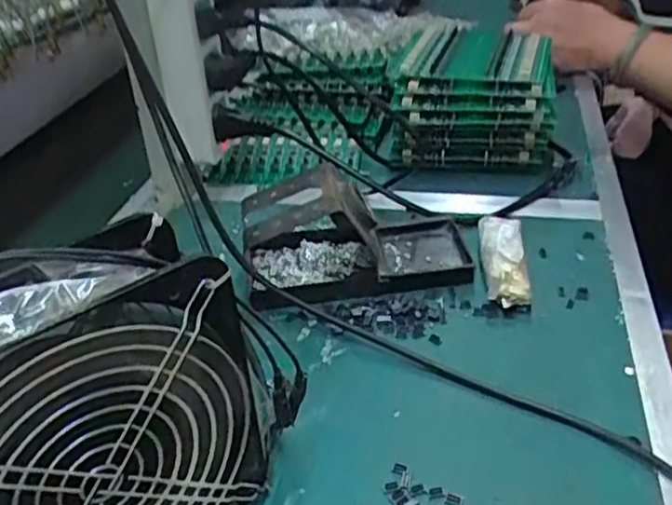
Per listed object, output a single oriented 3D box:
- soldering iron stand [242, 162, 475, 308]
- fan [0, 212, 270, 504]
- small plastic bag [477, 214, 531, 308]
[{"bbox_3d":[0.014,-0.018,0.490,0.154,0.072,0.074,-7,34,-6],"label":"soldering iron stand"},{"bbox_3d":[-0.105,0.075,0.295,0.161,0.152,0.059,-27,40,-32],"label":"fan"},{"bbox_3d":[0.117,0.005,0.487,0.029,0.025,0.085,1,34,6],"label":"small plastic bag"}]

